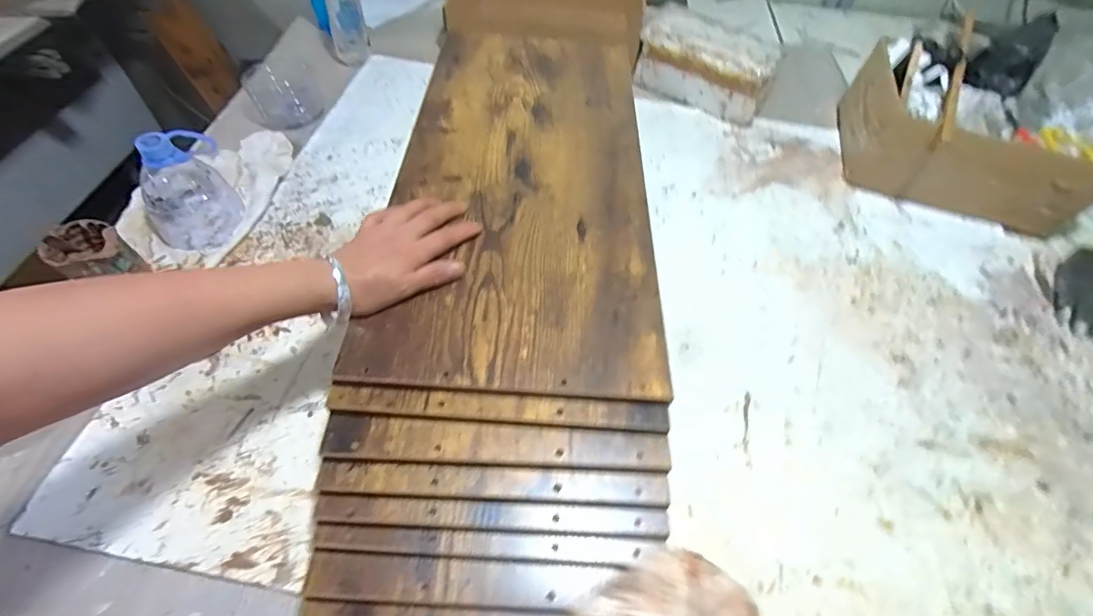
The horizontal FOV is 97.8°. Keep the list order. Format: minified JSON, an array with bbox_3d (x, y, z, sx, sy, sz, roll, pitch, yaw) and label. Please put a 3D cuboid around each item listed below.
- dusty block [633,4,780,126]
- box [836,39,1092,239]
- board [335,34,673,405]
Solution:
[{"bbox_3d":[0.284,-0.428,0.843,0.229,0.104,0.118,33,58,18],"label":"dusty block"},{"bbox_3d":[0.654,-0.258,0.746,0.339,0.124,0.219,16,54,6],"label":"box"},{"bbox_3d":[-0.026,-0.166,0.549,0.278,0.014,0.573,1,54,-5],"label":"board"}]

